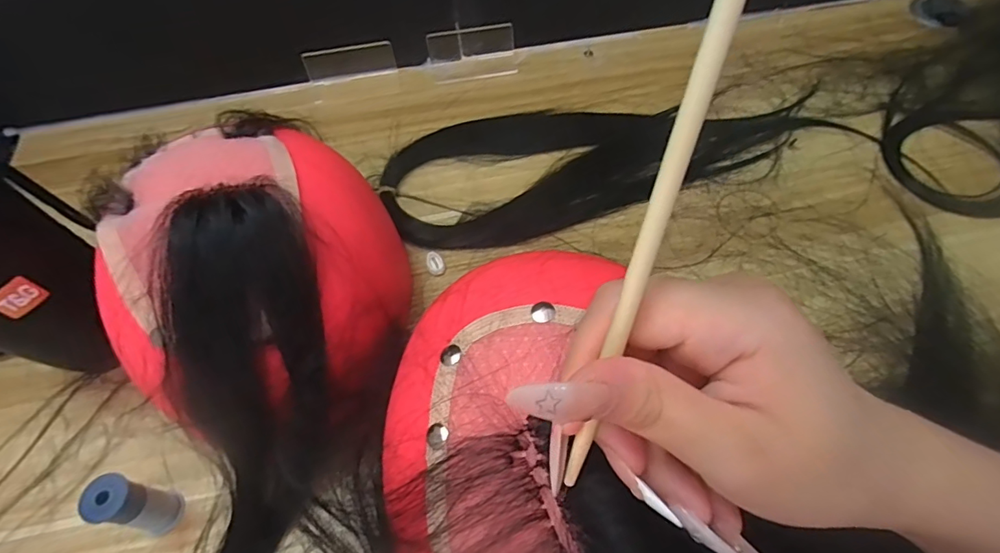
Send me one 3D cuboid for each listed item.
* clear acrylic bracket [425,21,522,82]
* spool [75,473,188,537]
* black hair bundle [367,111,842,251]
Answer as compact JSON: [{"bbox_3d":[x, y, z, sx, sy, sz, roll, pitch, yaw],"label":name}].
[{"bbox_3d":[-0.024,-0.208,0.463,0.079,0.029,0.031,-8,58,-2],"label":"clear acrylic bracket"},{"bbox_3d":[-0.189,0.118,0.261,0.020,0.049,0.021,-1,58,2],"label":"spool"},{"bbox_3d":[0.080,-0.106,0.414,0.345,0.012,0.127,-18,59,-8],"label":"black hair bundle"}]

